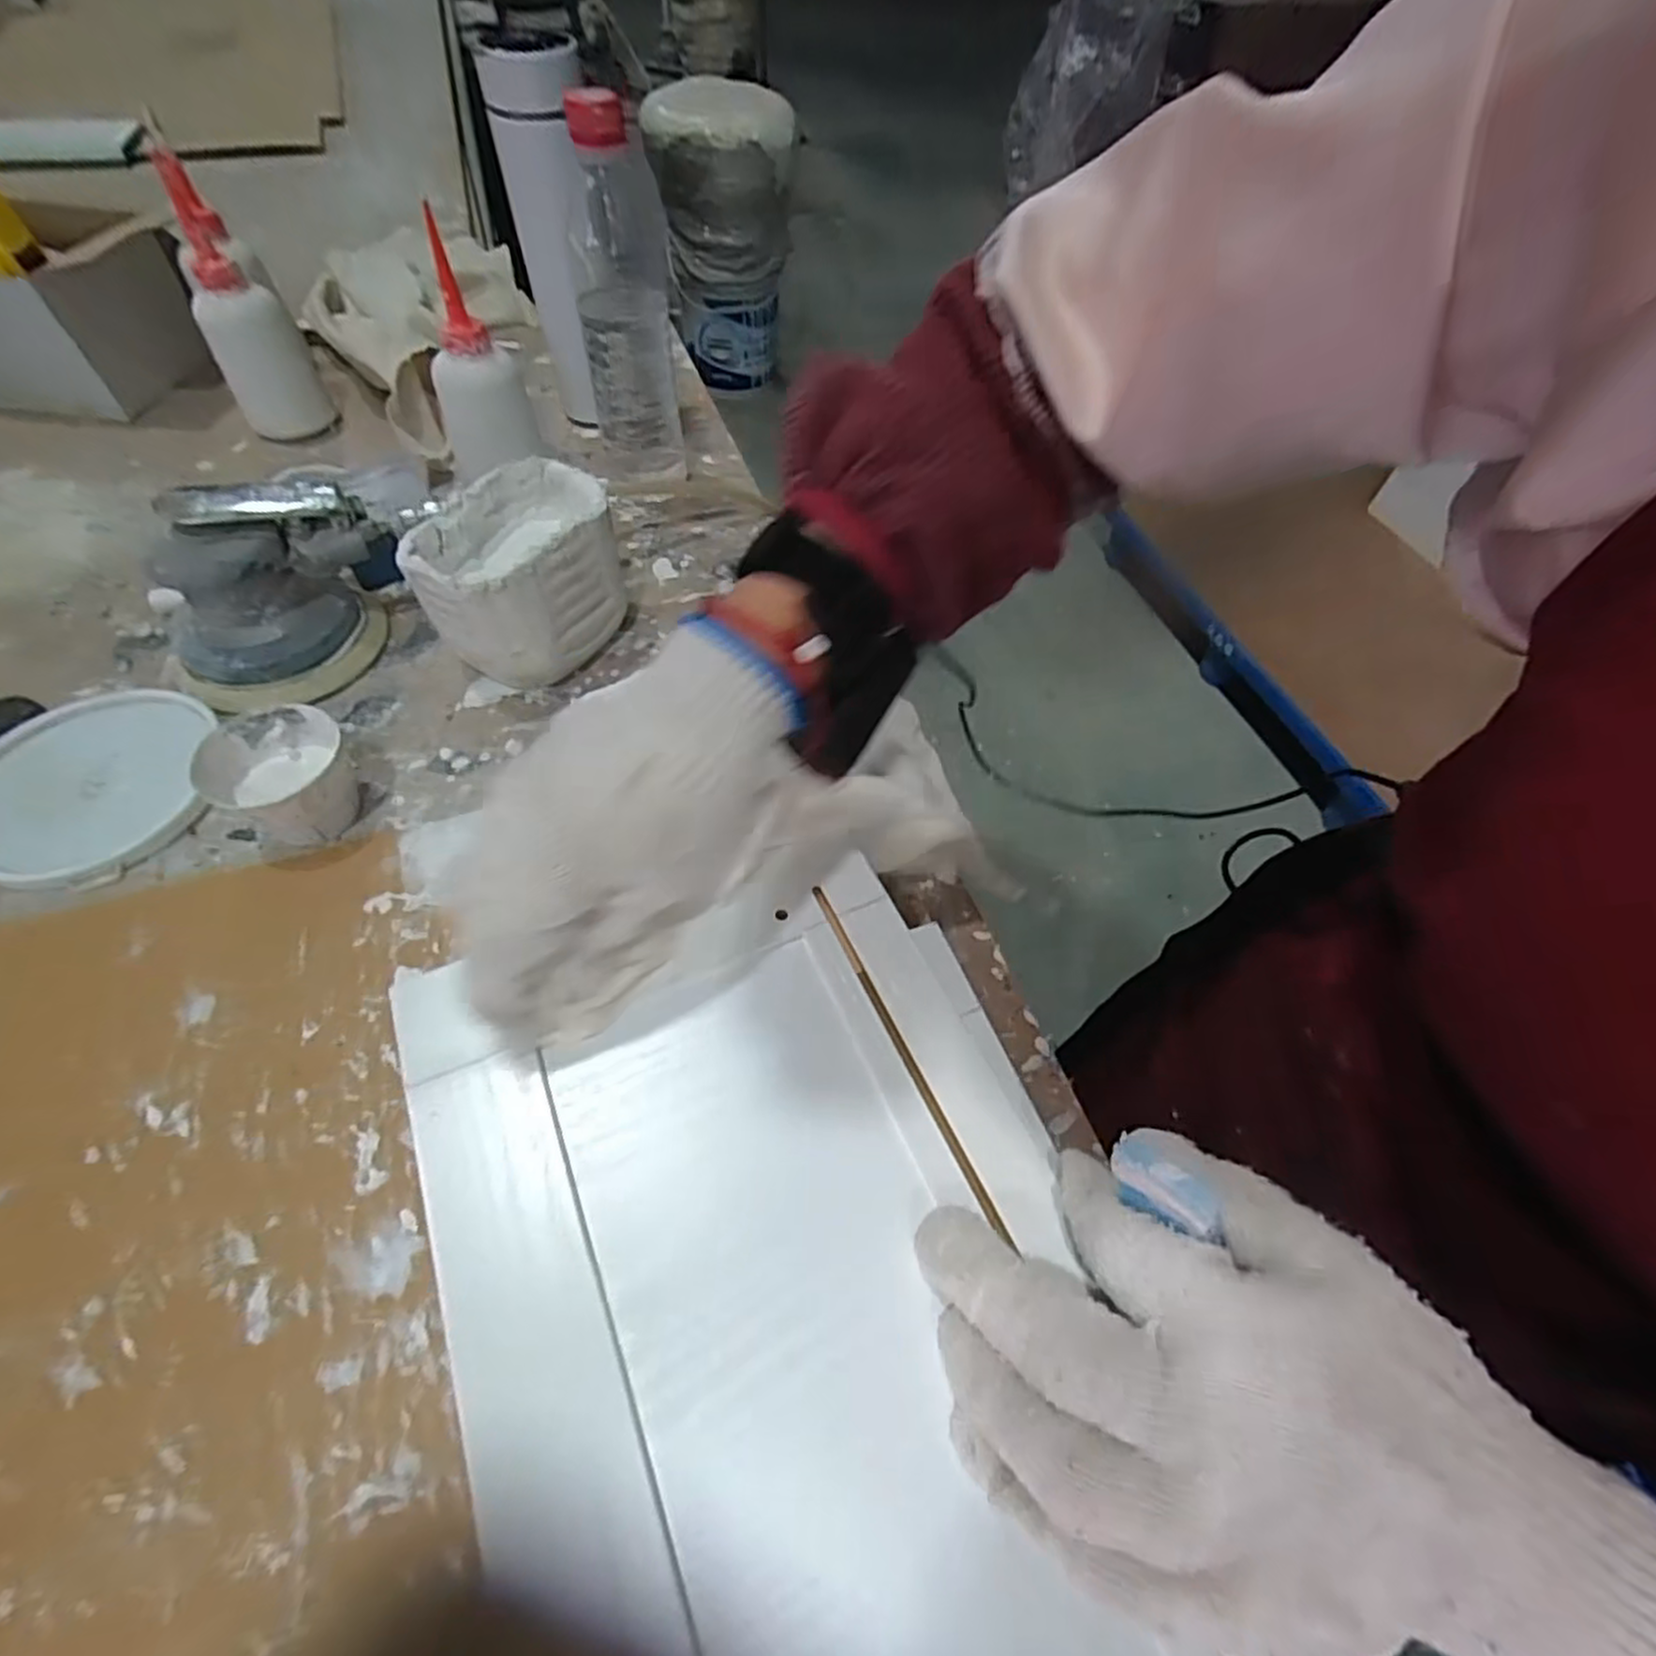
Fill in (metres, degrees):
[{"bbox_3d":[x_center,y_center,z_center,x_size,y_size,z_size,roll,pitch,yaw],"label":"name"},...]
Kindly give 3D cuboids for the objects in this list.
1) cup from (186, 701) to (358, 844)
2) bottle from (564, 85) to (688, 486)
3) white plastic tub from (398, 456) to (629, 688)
[{"bbox_3d":[-0.269,-0.024,0.374,0.060,0.042,0.065,2,55,-2],"label":"cup"},{"bbox_3d":[-0.130,-0.326,0.488,0.059,0.215,0.059,-10,56,-10],"label":"bottle"},{"bbox_3d":[-0.178,-0.143,0.440,0.079,0.088,0.108,26,58,14],"label":"white plastic tub"}]

